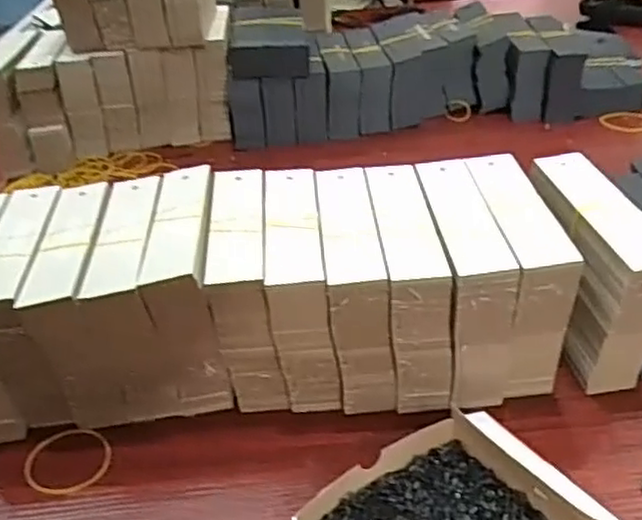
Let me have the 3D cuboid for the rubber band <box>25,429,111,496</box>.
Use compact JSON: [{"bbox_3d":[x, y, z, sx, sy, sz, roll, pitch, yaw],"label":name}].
[{"bbox_3d":[-0.152,0.120,0.420,0.052,0.004,0.047,20,42,33],"label":"rubber band"}]

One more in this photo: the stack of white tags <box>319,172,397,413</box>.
[{"bbox_3d":[0.020,0.014,0.446,0.034,0.095,0.123,-6,34,-1],"label":"stack of white tags"}]

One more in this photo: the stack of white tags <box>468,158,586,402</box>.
[{"bbox_3d":[0.125,0.008,0.450,0.042,0.105,0.125,-5,34,1],"label":"stack of white tags"}]

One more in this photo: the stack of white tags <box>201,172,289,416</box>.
[{"bbox_3d":[-0.046,0.020,0.454,0.033,0.111,0.119,-6,34,0],"label":"stack of white tags"}]

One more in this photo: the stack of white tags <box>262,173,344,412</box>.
[{"bbox_3d":[-0.012,0.018,0.450,0.036,0.105,0.121,-6,34,0],"label":"stack of white tags"}]

